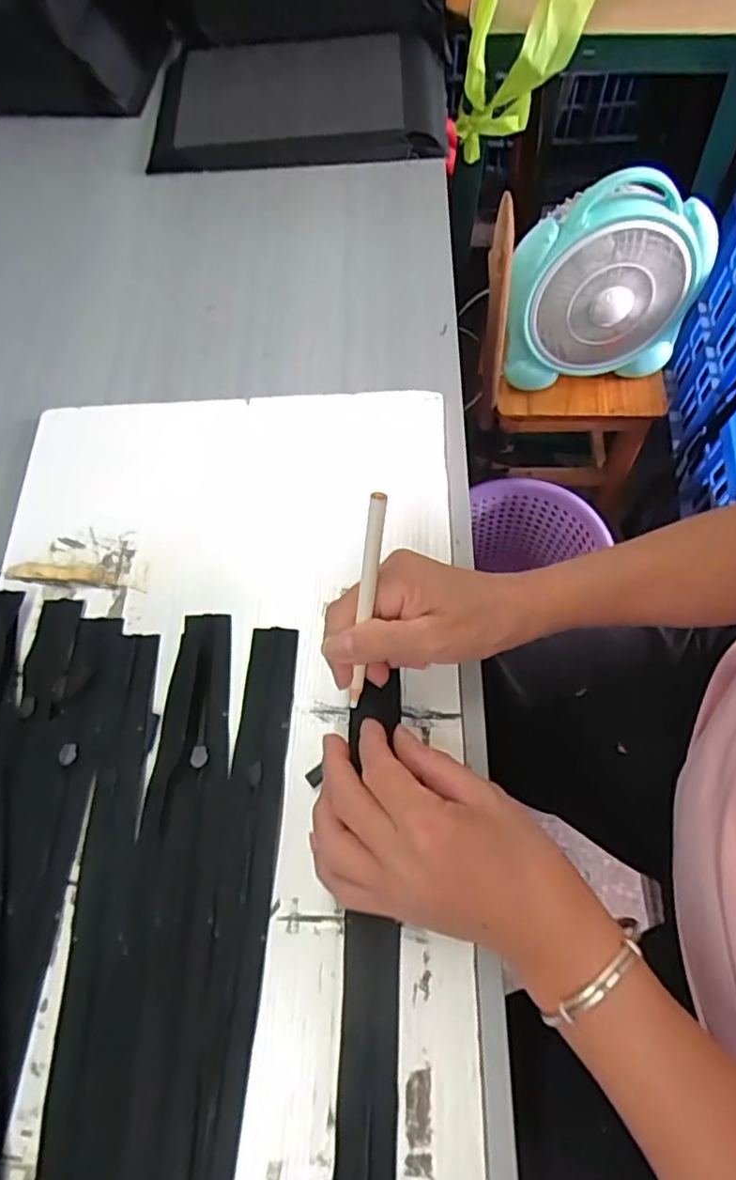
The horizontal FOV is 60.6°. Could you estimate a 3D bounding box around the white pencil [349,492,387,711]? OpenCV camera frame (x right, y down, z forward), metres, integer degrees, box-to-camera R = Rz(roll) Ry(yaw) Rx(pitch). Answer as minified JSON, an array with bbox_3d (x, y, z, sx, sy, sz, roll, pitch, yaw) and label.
[{"bbox_3d":[-0.001,0.011,0.346,0.009,0.135,0.010,10,27,7],"label":"white pencil"}]

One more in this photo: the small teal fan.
[{"bbox_3d":[0.289,-0.369,0.773,0.243,0.223,0.097,-13,67,-2],"label":"small teal fan"}]

